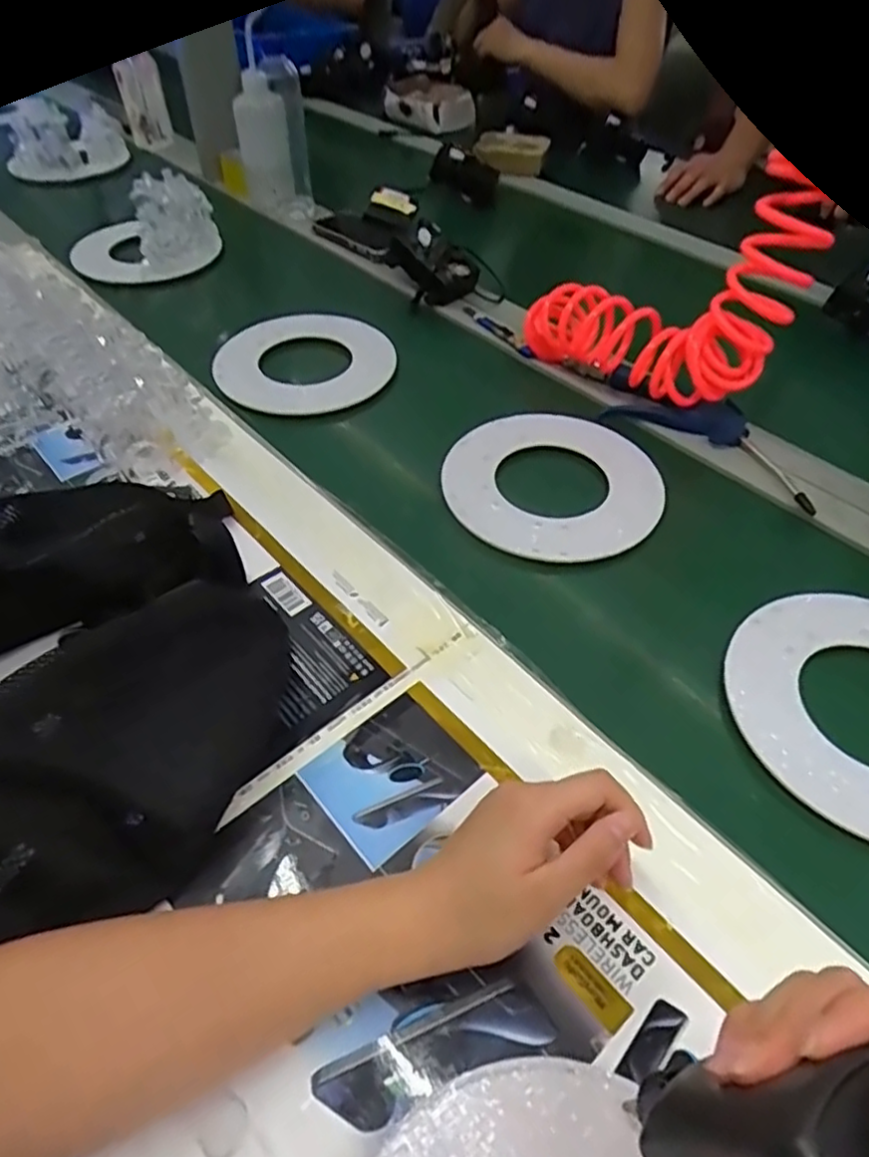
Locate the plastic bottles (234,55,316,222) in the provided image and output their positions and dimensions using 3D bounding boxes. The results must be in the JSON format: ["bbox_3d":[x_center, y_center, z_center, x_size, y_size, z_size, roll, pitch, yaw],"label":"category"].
[{"bbox_3d":[-0.207,-0.557,0.879,0.089,0.172,0.059,-10,51,-5],"label":"plastic bottles"}]

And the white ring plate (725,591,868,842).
[{"bbox_3d":[0.294,0.085,0.445,0.176,0.007,0.187,-2,50,2],"label":"white ring plate"}]

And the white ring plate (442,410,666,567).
[{"bbox_3d":[0.105,-0.087,0.595,0.186,0.011,0.188,0,48,0],"label":"white ring plate"}]

